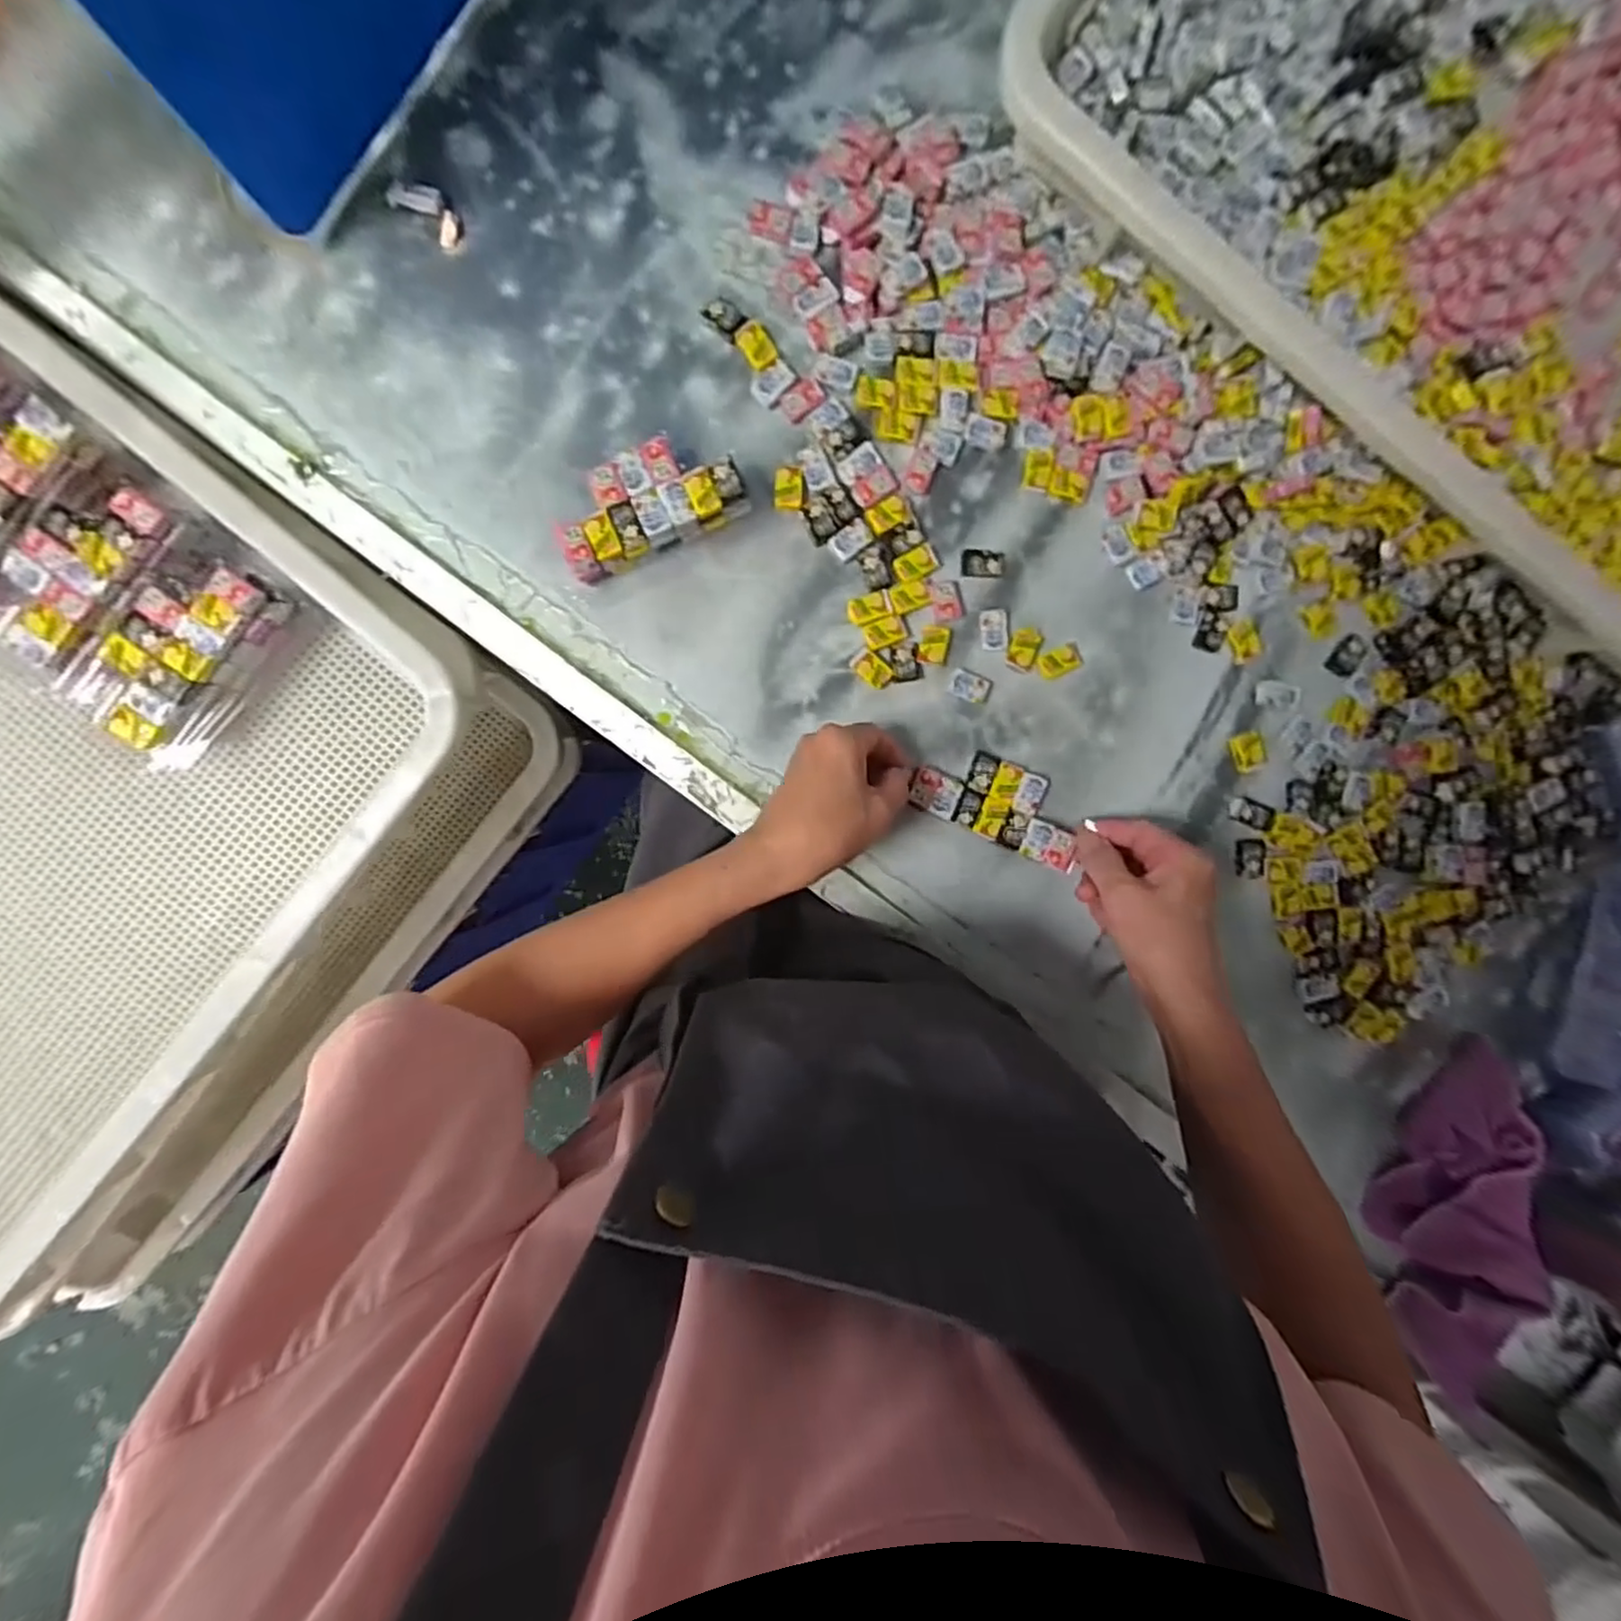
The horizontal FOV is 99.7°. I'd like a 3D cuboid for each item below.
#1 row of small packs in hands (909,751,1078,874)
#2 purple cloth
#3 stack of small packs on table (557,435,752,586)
[{"bbox_3d":[0.127,-0.006,0.457,0.112,0.016,0.052,24,95,-4],"label":"row of small packs in hands"},{"bbox_3d":[0.467,0.293,0.485,0.108,0.052,0.239,7,96,-3],"label":"purple cloth"},{"bbox_3d":[-0.102,-0.194,0.430,0.116,0.032,0.056,-26,94,-1],"label":"stack of small packs on table"}]

